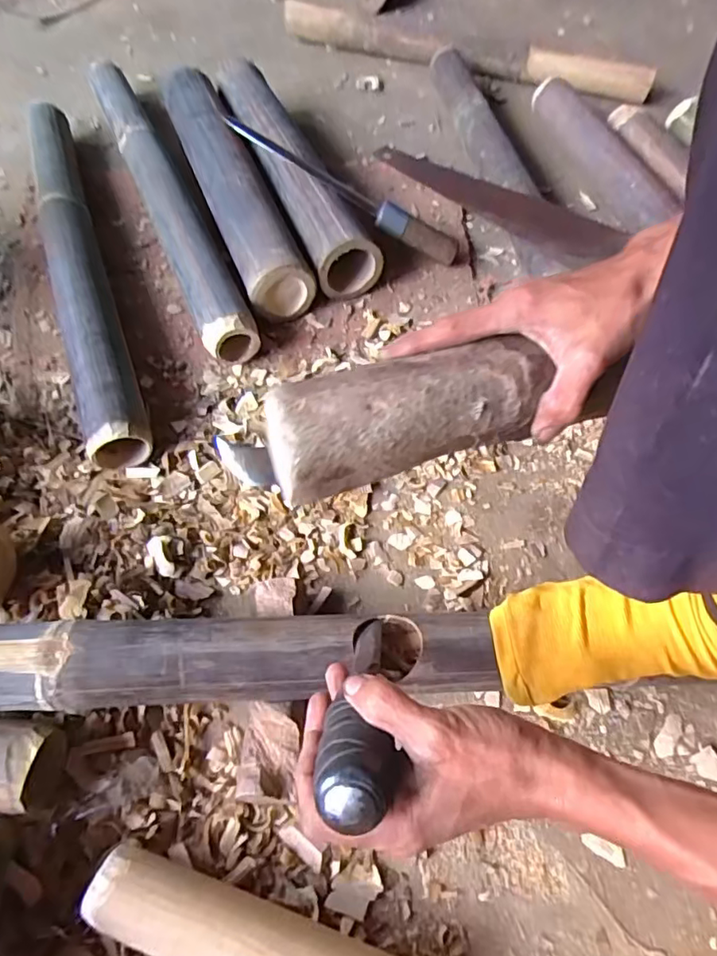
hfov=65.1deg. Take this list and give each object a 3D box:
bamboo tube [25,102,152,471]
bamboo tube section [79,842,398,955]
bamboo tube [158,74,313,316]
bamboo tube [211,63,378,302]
[{"bbox_3d":[-0.345,-0.276,0.686,0.061,0.067,0.643,-19,62,-12],"label":"bamboo tube"},{"bbox_3d":[-0.060,0.305,0.364,0.231,0.053,0.047,17,61,8],"label":"bamboo tube section"},{"bbox_3d":[-0.172,-0.394,0.747,0.079,0.084,0.461,-20,62,-12],"label":"bamboo tube"},{"bbox_3d":[-0.094,-0.431,0.774,0.092,0.095,0.462,-17,62,-11],"label":"bamboo tube"}]

